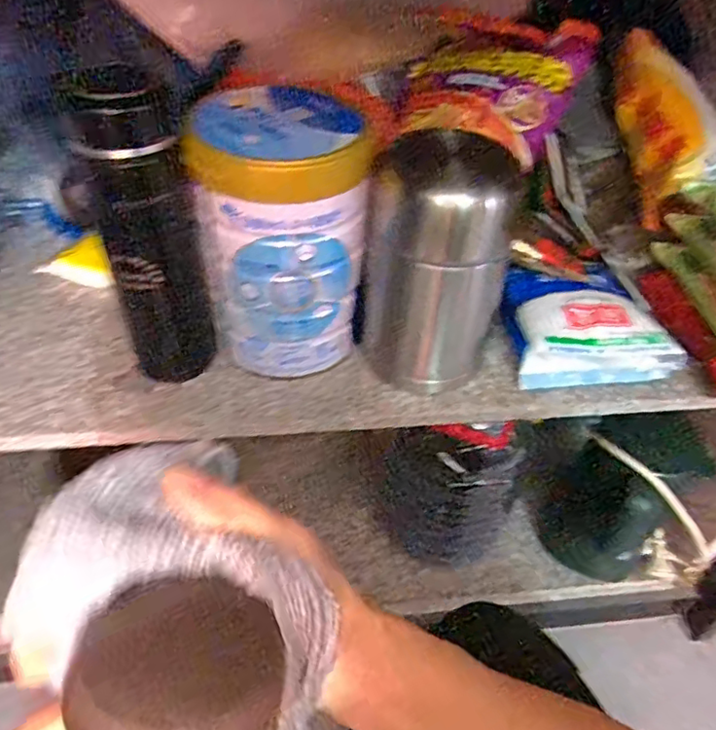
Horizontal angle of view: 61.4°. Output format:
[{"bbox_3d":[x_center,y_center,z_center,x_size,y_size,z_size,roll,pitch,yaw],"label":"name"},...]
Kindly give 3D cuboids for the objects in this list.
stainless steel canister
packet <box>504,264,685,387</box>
[{"bbox_3d":[0.061,-0.078,0.449,0.103,0.181,0.092,15,47,10],"label":"stainless steel canister"},{"bbox_3d":[0.186,-0.028,0.507,0.118,0.057,0.106,-2,46,-6],"label":"packet"}]

